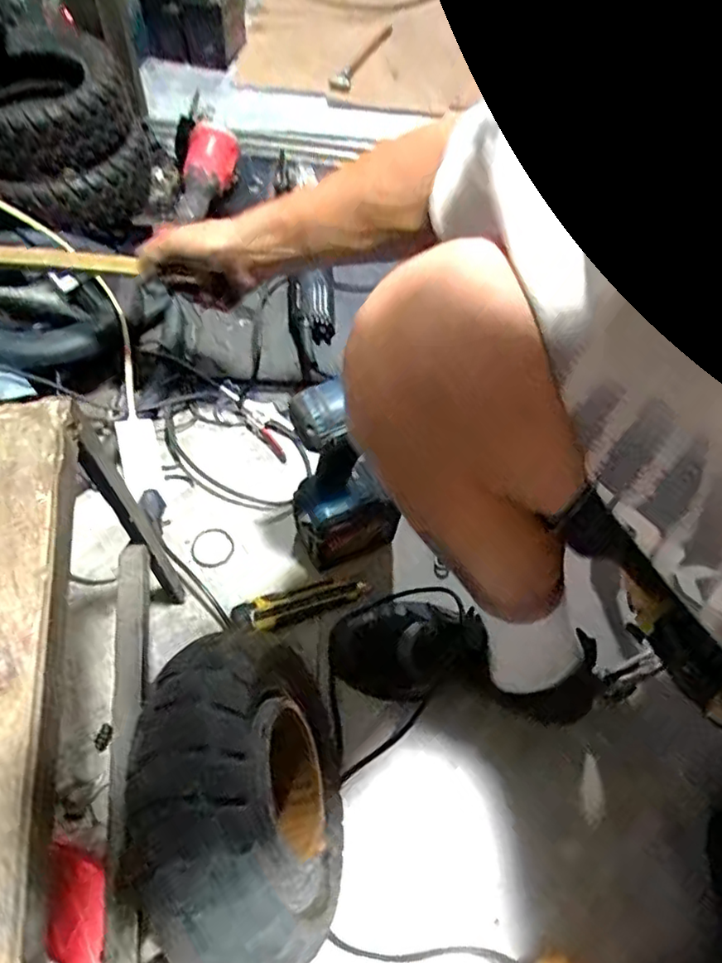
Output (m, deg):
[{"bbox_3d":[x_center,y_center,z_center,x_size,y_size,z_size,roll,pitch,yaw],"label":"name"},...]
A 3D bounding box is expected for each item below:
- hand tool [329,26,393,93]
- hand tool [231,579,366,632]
[{"bbox_3d":[0.006,-0.869,1.268,0.029,0.038,0.238,29,61,13],"label":"hand tool"},{"bbox_3d":[-0.070,0.140,0.713,0.153,0.014,0.042,-15,61,-13],"label":"hand tool"}]

